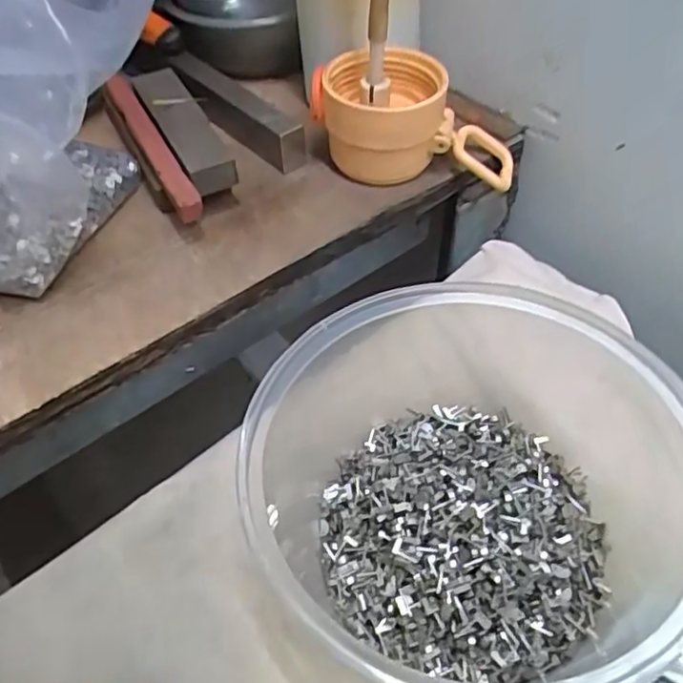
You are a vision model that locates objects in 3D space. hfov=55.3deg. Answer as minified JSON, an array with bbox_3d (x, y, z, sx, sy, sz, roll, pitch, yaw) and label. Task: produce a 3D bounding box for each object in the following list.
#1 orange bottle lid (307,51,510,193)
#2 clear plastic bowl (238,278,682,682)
[{"bbox_3d":[0.038,-0.119,0.346,0.103,0.052,0.058,-9,49,-1],"label":"orange bottle lid"},{"bbox_3d":[0.037,0.049,0.217,0.132,0.060,0.129,-2,48,2],"label":"clear plastic bowl"}]

